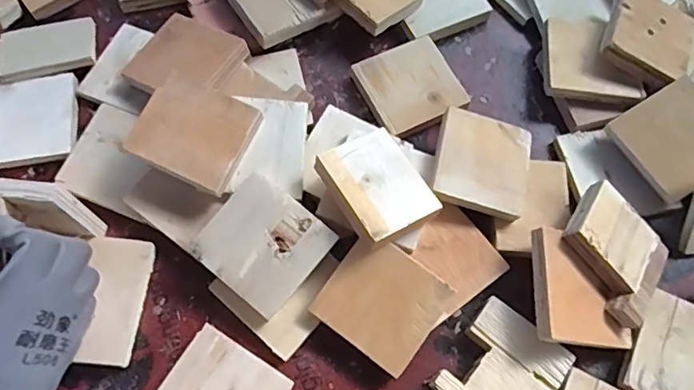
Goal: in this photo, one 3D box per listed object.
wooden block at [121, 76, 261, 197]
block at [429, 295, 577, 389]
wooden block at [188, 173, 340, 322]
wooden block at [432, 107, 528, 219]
[{"bbox_3d":[-0.132,-0.053,0.463,0.092,0.017,0.081,24,79,2],"label":"wooden block"},{"bbox_3d":[0.126,0.144,0.436,0.082,0.022,0.090,36,73,12],"label":"block"},{"bbox_3d":[-0.069,0.040,0.443,0.088,0.025,0.087,37,73,12],"label":"wooden block"},{"bbox_3d":[0.121,-0.029,0.484,0.084,0.013,0.087,17,69,-4],"label":"wooden block"}]

